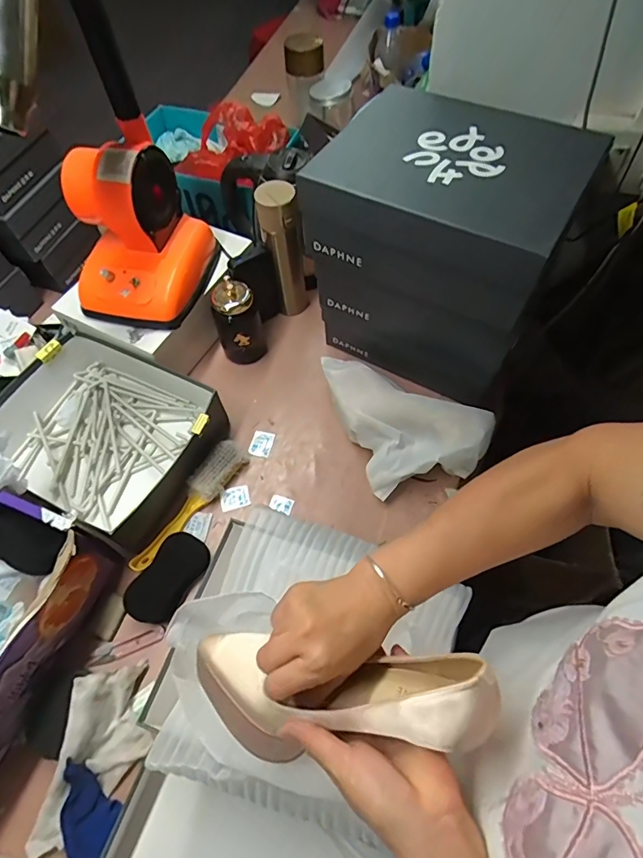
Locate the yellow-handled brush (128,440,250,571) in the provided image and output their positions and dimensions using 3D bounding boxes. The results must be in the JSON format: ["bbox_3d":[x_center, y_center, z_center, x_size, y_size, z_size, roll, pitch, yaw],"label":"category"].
[{"bbox_3d":[-0.198,0.114,0.704,0.050,0.033,0.231,30,66,18],"label":"yellow-handled brush"}]

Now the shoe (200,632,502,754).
[{"bbox_3d":[0.012,0.201,0.361,0.233,0.063,0.063,-4,57,29],"label":"shoe"}]

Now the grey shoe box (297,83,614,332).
[{"bbox_3d":[0.159,-0.296,0.590,0.292,0.123,0.242,27,65,16],"label":"grey shoe box"}]

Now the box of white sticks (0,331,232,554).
[{"bbox_3d":[-0.347,0.004,0.742,0.329,0.088,0.263,27,65,16],"label":"box of white sticks"}]

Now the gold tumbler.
[{"bbox_3d":[-0.065,-0.308,0.811,0.063,0.244,0.068,-1,61,2],"label":"gold tumbler"}]

